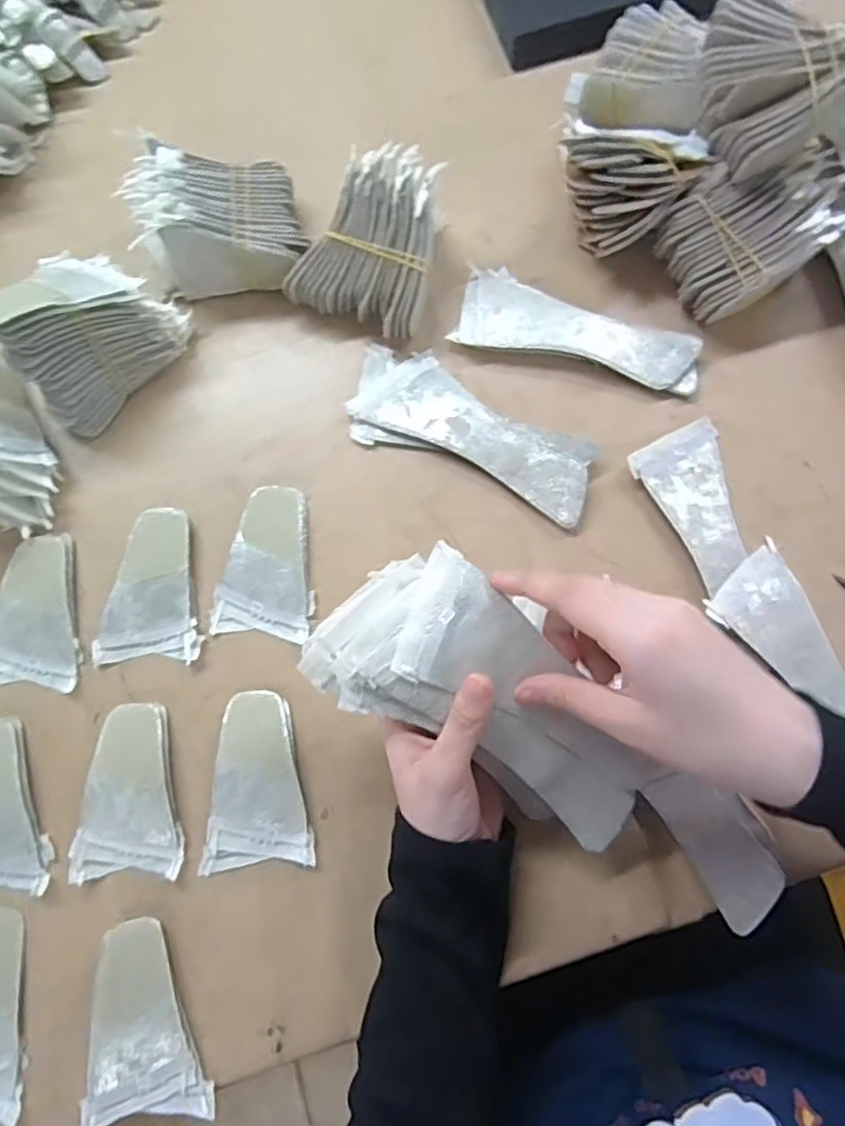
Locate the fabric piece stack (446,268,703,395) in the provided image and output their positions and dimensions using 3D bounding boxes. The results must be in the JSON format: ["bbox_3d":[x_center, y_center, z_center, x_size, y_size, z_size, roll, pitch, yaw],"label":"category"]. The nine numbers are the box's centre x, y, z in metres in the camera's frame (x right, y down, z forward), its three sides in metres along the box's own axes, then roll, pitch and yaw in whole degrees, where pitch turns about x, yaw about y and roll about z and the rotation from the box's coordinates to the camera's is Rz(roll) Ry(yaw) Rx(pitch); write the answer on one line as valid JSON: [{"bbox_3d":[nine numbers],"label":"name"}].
[{"bbox_3d":[0.108,-0.164,0.454,0.165,0.012,0.063,14,78,4],"label":"fabric piece stack"}]

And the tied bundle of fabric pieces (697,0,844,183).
[{"bbox_3d":[0.213,-0.305,0.409,0.084,0.055,0.109,-33,79,-7],"label":"tied bundle of fabric pieces"}]

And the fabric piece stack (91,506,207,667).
[{"bbox_3d":[-0.172,0.013,0.418,0.062,0.010,0.097,-1,77,1],"label":"fabric piece stack"}]

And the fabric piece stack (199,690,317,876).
[{"bbox_3d":[-0.097,0.127,0.388,0.061,0.009,0.098,-4,77,0],"label":"fabric piece stack"}]

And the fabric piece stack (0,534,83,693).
[{"bbox_3d":[-0.247,0.031,0.417,0.062,0.008,0.096,0,77,1],"label":"fabric piece stack"}]

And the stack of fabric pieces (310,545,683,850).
[{"bbox_3d":[0.038,0.076,0.332,0.185,0.030,0.089,43,80,-10],"label":"stack of fabric pieces"}]

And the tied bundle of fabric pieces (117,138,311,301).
[{"bbox_3d":[-0.137,-0.236,0.451,0.107,0.059,0.091,-4,77,0],"label":"tied bundle of fabric pieces"}]

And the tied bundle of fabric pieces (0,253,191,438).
[{"bbox_3d":[-0.218,-0.150,0.420,0.069,0.085,0.105,35,80,8],"label":"tied bundle of fabric pieces"}]

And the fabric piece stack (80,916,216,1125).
[{"bbox_3d":[-0.151,0.250,0.359,0.065,0.010,0.099,-6,77,-1],"label":"fabric piece stack"}]

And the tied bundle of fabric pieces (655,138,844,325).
[{"bbox_3d":[0.229,-0.223,0.443,0.119,0.057,0.078,-27,78,-5],"label":"tied bundle of fabric pieces"}]

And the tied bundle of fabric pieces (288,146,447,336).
[{"bbox_3d":[-0.029,-0.215,0.444,0.086,0.056,0.103,24,78,6],"label":"tied bundle of fabric pieces"}]

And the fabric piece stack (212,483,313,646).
[{"bbox_3d":[-0.096,-0.002,0.420,0.060,0.009,0.096,7,77,2],"label":"fabric piece stack"}]

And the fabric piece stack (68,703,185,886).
[{"bbox_3d":[-0.171,0.134,0.388,0.060,0.012,0.097,0,77,1],"label":"fabric piece stack"}]

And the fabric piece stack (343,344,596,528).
[{"bbox_3d":[0.032,-0.088,0.437,0.173,0.013,0.069,27,79,7],"label":"fabric piece stack"}]

